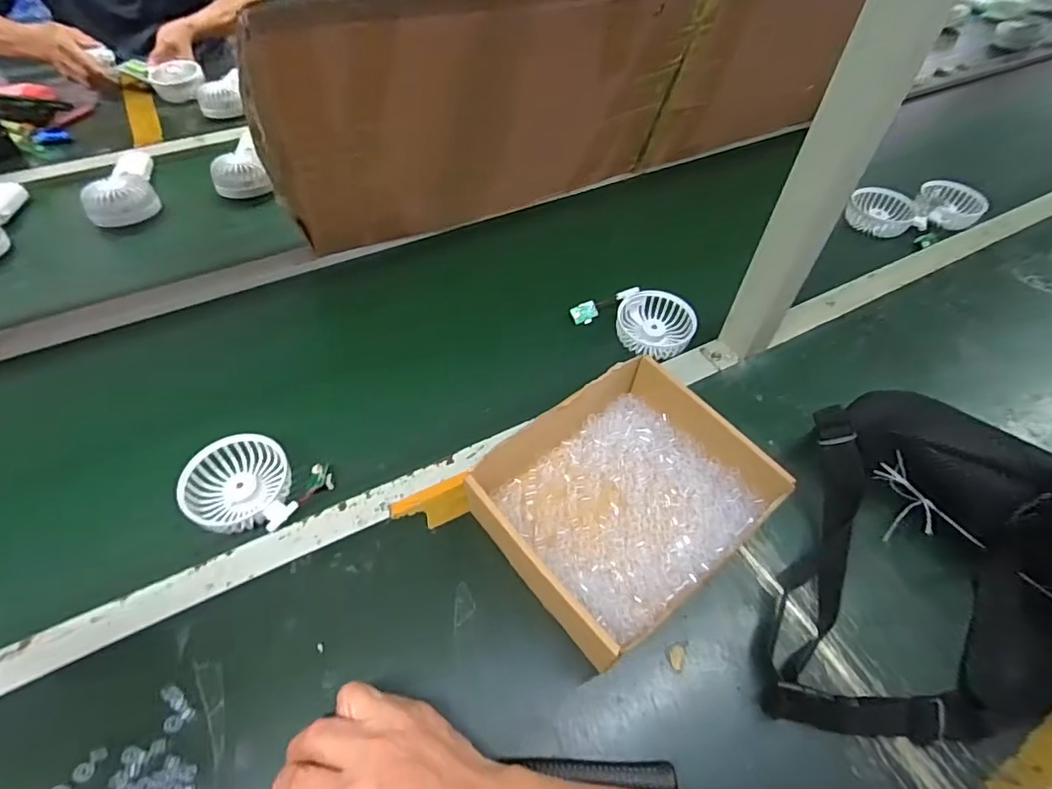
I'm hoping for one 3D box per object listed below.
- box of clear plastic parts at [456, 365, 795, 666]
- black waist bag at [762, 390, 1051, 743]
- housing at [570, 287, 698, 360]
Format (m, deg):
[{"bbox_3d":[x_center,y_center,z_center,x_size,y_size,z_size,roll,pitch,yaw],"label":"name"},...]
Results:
[{"bbox_3d":[0.080,0.082,0.443,0.212,0.061,0.178,-29,58,-22],"label":"box of clear plastic parts"},{"bbox_3d":[0.338,0.136,0.413,0.233,0.096,0.289,22,55,12],"label":"black waist bag"},{"bbox_3d":[0.132,-0.092,0.633,0.130,0.032,0.086,34,58,23],"label":"housing"}]

